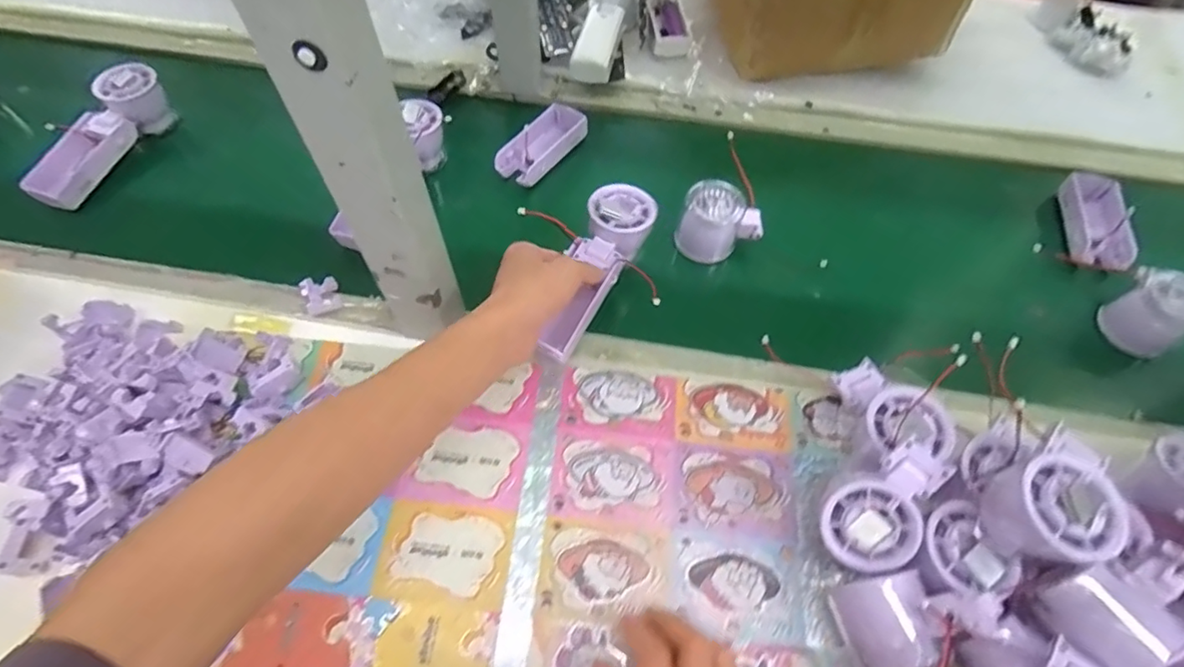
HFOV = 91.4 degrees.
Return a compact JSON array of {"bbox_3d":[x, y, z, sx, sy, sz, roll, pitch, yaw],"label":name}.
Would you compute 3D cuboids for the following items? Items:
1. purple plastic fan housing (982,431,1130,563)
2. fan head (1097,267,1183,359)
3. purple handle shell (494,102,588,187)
[{"bbox_3d":[0.283,0.100,0.350,0.079,0.054,0.059,-33,66,-19],"label":"purple plastic fan housing"},{"bbox_3d":[0.500,-0.019,0.517,0.057,0.057,0.063,-28,64,-17],"label":"fan head"},{"bbox_3d":[-0.051,-0.204,0.613,0.050,0.025,0.114,31,63,16],"label":"purple handle shell"}]

